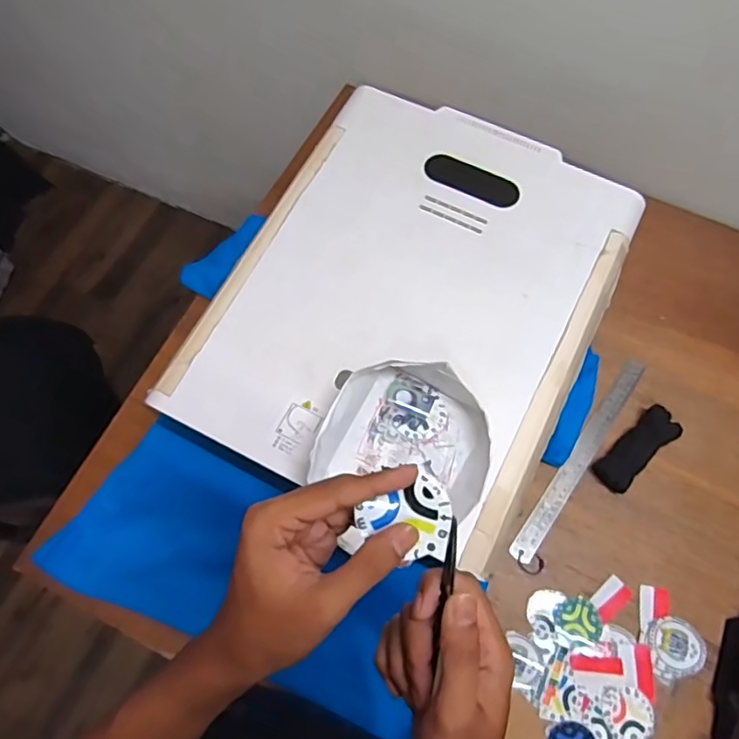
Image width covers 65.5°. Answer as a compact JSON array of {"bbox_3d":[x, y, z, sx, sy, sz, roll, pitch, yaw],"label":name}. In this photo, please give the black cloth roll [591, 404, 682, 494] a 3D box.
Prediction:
[{"bbox_3d":[0.350,0.104,0.751,0.128,0.022,0.047,-40,72,-13],"label":"black cloth roll"}]

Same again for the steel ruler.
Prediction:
[{"bbox_3d":[0.280,0.115,0.762,0.029,0.005,0.320,32,73,19],"label":"steel ruler"}]

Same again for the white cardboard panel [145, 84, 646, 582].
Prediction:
[{"bbox_3d":[0.055,-0.092,0.662,0.395,0.025,0.500,26,71,8],"label":"white cardboard panel"}]

